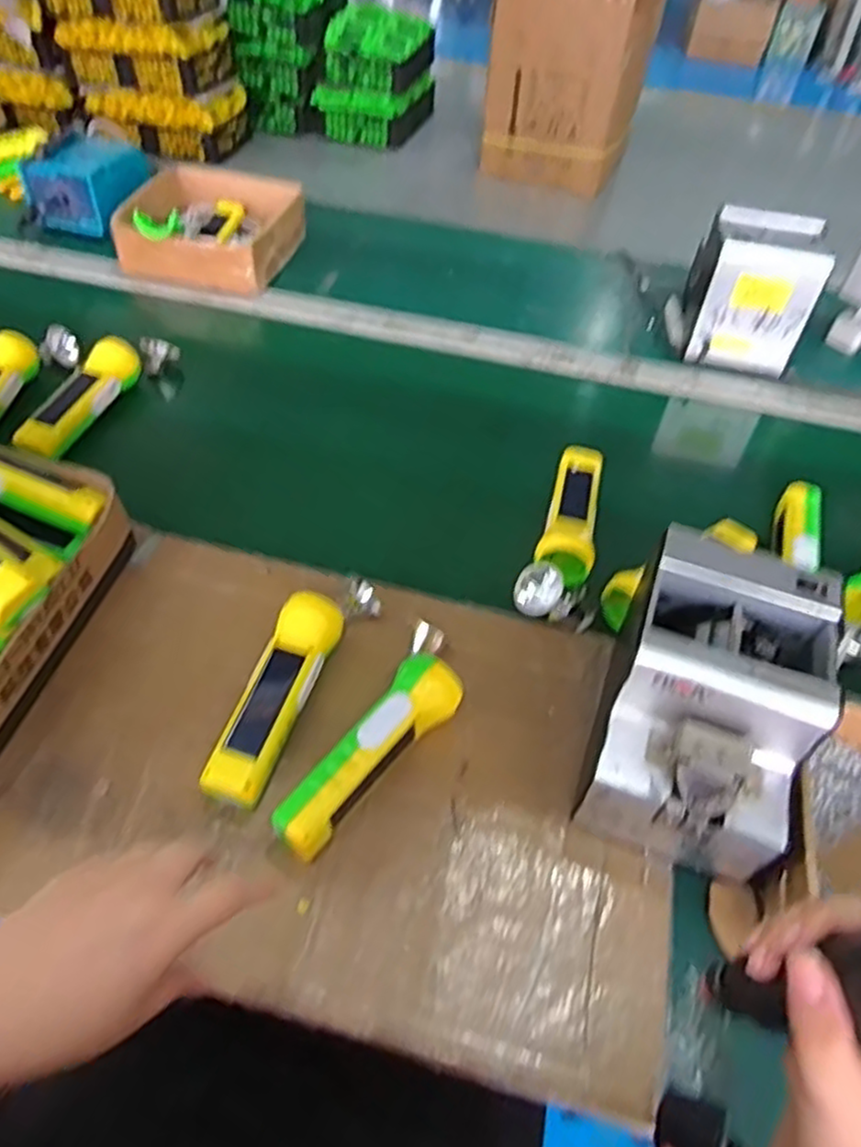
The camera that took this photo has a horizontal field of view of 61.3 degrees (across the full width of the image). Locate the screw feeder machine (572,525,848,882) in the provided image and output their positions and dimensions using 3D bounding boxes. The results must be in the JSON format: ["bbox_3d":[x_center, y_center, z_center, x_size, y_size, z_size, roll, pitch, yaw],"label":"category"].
[{"bbox_3d":[0.191,0.092,0.513,0.130,0.143,0.174,17,51,12],"label":"screw feeder machine"}]

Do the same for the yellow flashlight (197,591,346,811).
[{"bbox_3d":[-0.117,0.093,0.563,0.045,0.045,0.177,16,51,11],"label":"yellow flashlight"}]

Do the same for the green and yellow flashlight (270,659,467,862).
[{"bbox_3d":[-0.045,0.129,0.533,0.045,0.052,0.171,35,57,24],"label":"green and yellow flashlight"}]

